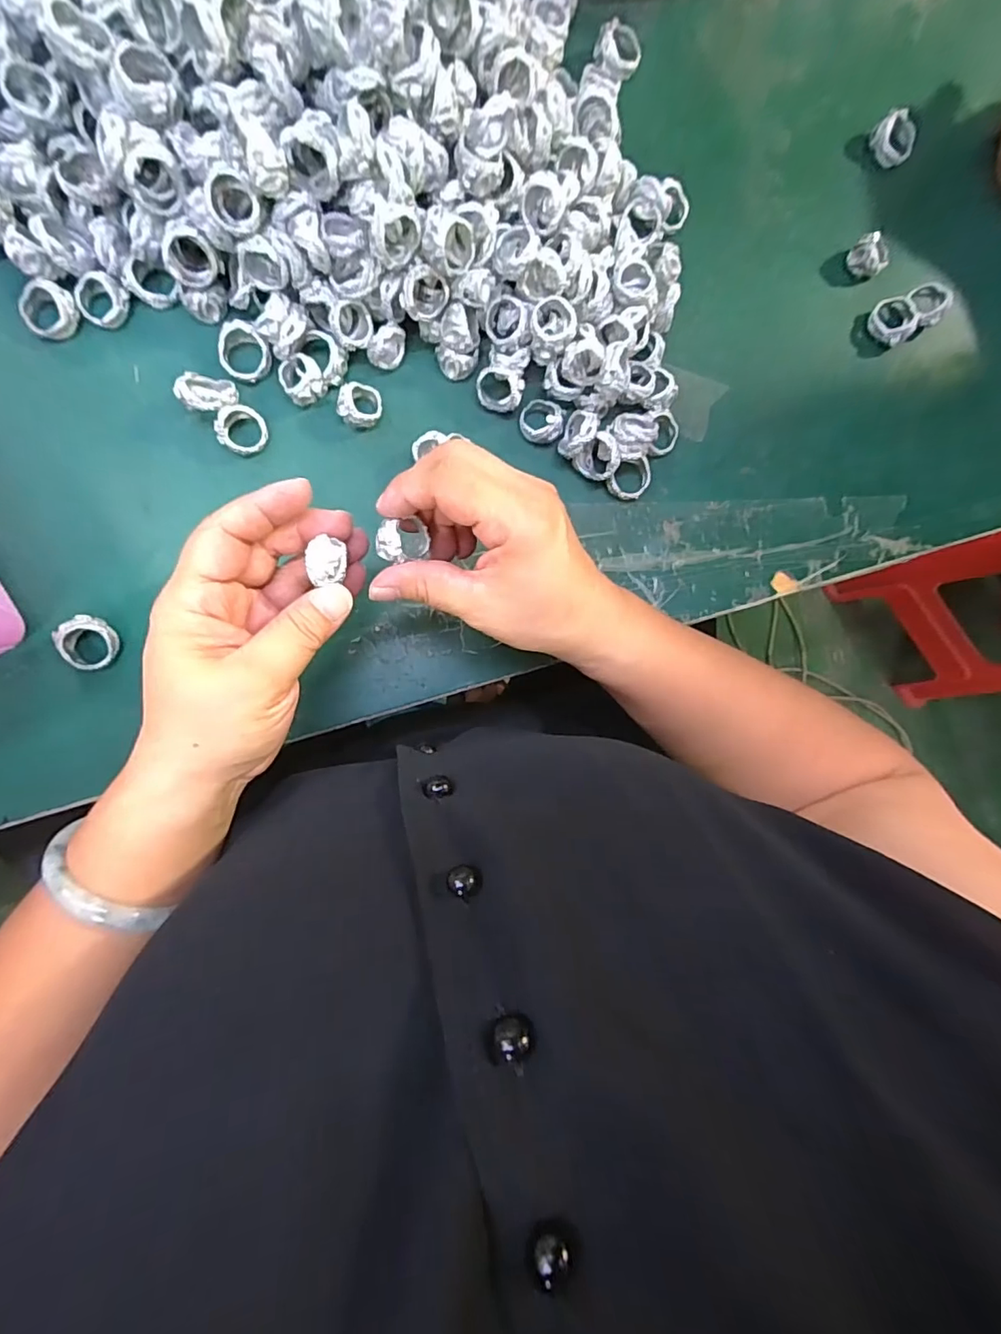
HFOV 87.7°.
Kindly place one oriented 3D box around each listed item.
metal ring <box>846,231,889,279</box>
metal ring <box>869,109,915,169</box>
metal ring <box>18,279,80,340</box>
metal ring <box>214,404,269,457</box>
[{"bbox_3d":[0.249,-0.277,0.350,0.025,0.017,0.025,0,87,-9],"label":"metal ring"},{"bbox_3d":[0.271,-0.364,0.357,0.030,0.015,0.031,0,87,-9],"label":"metal ring"},{"bbox_3d":[-0.247,-0.195,0.285,0.025,0.014,0.027,0,89,-9],"label":"metal ring"},{"bbox_3d":[-0.146,-0.134,0.296,0.024,0.016,0.026,0,89,-9],"label":"metal ring"}]

